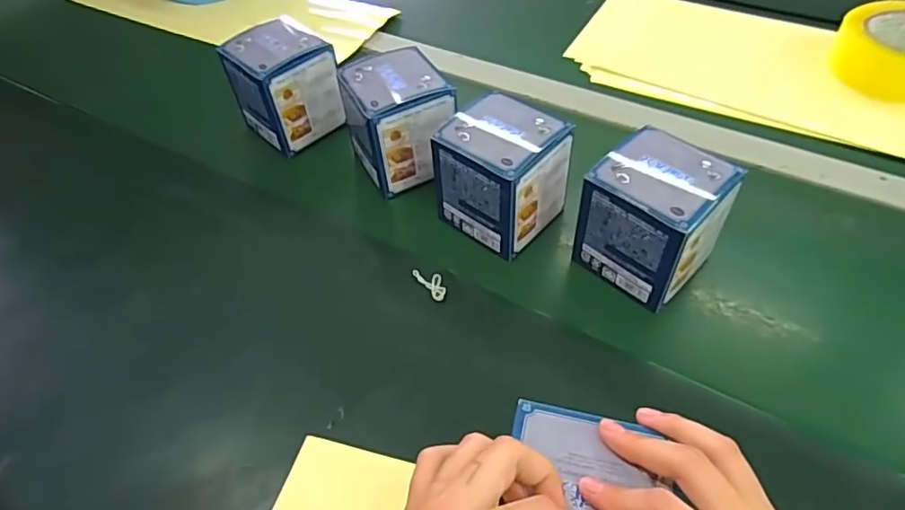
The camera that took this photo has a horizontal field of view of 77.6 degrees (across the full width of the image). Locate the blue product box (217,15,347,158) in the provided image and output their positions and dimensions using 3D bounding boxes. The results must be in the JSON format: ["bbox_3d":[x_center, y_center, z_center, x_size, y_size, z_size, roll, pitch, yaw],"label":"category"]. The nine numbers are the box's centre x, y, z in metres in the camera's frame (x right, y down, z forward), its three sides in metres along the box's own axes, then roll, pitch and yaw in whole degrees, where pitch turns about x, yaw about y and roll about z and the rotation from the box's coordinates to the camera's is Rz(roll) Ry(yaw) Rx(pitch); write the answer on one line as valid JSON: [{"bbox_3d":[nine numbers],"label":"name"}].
[{"bbox_3d":[-0.167,-0.169,0.560,0.081,0.094,0.085,-38,57,-24],"label":"blue product box"}]

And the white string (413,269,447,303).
[{"bbox_3d":[-0.017,0.021,0.448,0.015,0.007,0.035,-32,55,-20],"label":"white string"}]

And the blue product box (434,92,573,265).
[{"bbox_3d":[0.040,-0.068,0.461,0.092,0.089,0.081,34,60,28],"label":"blue product box"}]

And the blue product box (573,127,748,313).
[{"bbox_3d":[0.151,-0.027,0.422,0.093,0.095,0.081,35,61,28],"label":"blue product box"}]

